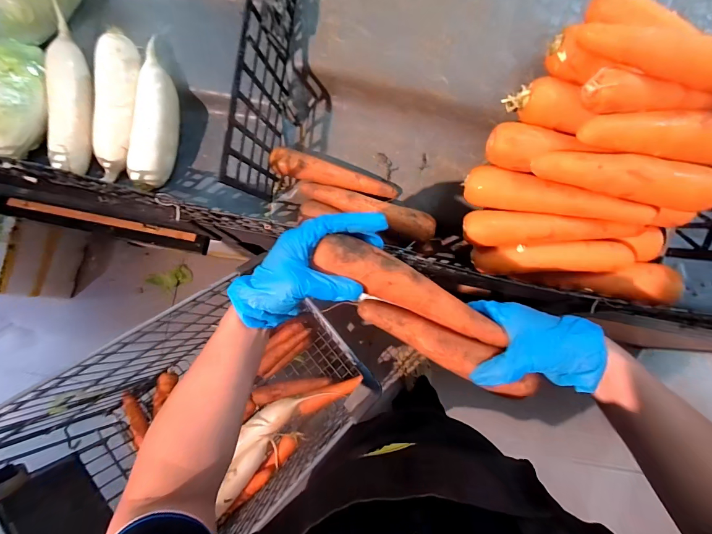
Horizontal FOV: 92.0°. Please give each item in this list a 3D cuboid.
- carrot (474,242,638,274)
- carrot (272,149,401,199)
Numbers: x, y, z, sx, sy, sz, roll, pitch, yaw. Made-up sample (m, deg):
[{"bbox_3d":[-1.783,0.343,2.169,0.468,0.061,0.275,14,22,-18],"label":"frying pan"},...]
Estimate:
[{"bbox_3d":[0.256,-0.012,0.451,0.188,0.031,0.036,-1,79,12],"label":"carrot"},{"bbox_3d":[-0.030,-0.130,0.494,0.183,0.033,0.034,14,79,2],"label":"carrot"}]

